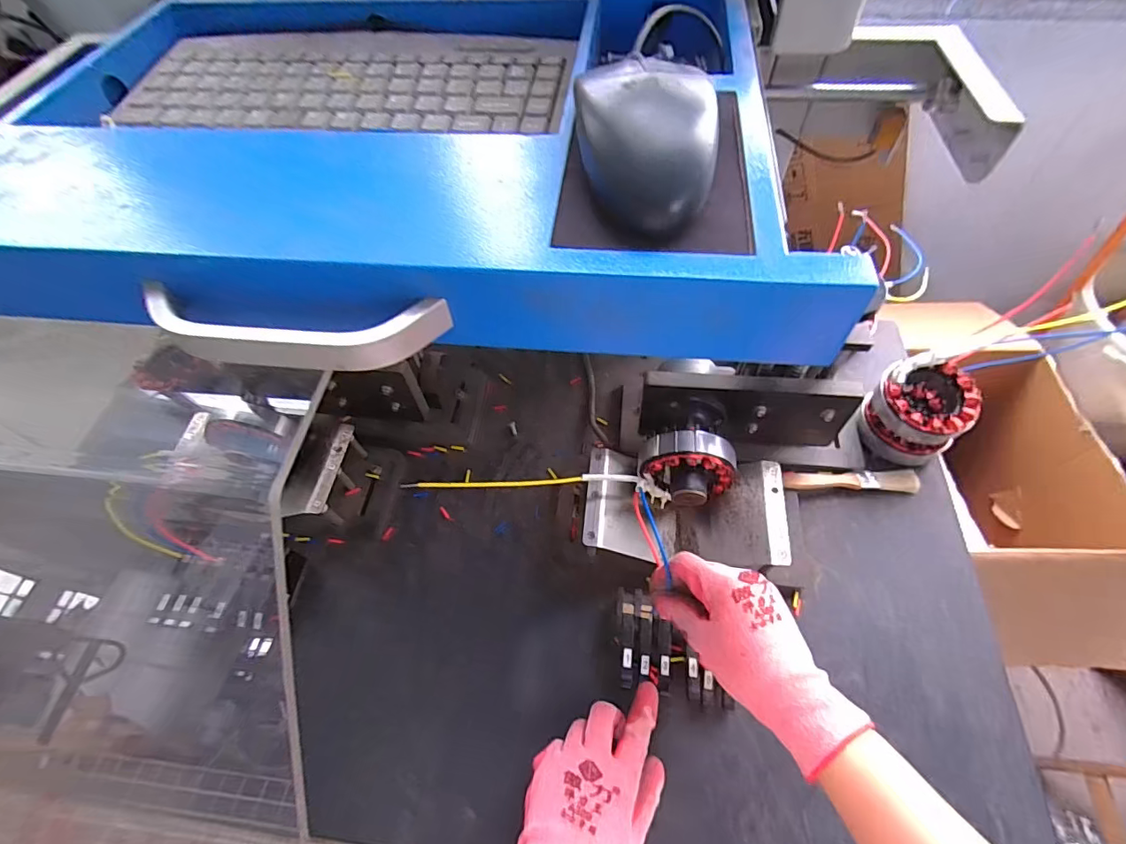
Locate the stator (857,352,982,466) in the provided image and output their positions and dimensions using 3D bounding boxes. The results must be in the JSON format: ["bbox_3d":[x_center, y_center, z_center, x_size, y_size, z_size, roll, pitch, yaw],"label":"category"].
[{"bbox_3d":[0.371,-0.012,0.523,0.087,0.085,0.084,-2,58,3],"label":"stator"}]

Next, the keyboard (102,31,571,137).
[{"bbox_3d":[-0.139,-0.221,0.324,0.285,0.012,0.110,4,58,6],"label":"keyboard"}]

